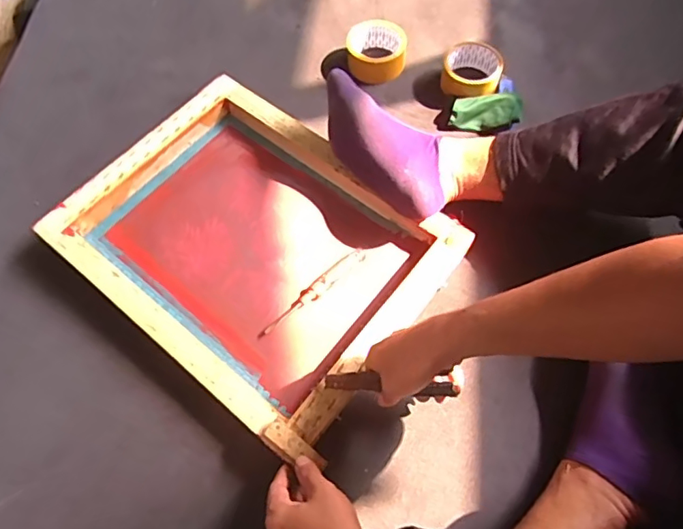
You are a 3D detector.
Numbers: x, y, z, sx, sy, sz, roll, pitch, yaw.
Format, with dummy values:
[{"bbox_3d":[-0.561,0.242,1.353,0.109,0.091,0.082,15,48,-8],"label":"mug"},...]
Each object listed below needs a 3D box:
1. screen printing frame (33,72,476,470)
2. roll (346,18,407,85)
[{"bbox_3d":[-0.115,-0.031,0.714,0.452,0.056,0.348,37,74,16],"label":"screen printing frame"},{"bbox_3d":[0.056,-0.351,0.867,0.090,0.054,0.090,-1,63,2],"label":"roll"}]

